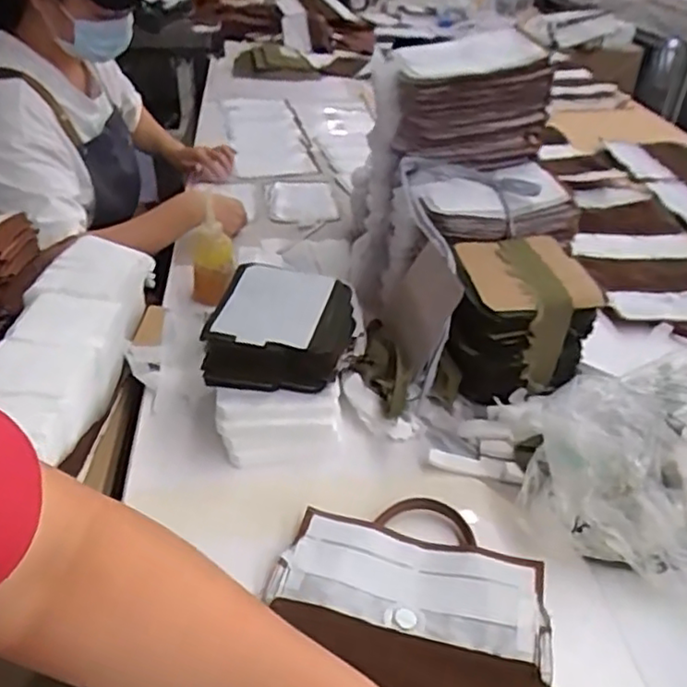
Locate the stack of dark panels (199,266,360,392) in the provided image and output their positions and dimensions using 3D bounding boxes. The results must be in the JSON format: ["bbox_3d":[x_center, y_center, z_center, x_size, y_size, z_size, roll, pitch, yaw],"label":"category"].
[{"bbox_3d":[-0.069,-0.020,0.760,0.146,0.075,0.147,7,36,7],"label":"stack of dark panels"}]

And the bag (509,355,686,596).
[{"bbox_3d":[0.320,0.109,0.651,0.274,0.124,0.247,9,36,9],"label":"bag"}]

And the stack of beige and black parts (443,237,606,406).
[{"bbox_3d":[0.199,-0.018,0.788,0.161,0.164,0.137,1,36,-2],"label":"stack of beige and black parts"}]

